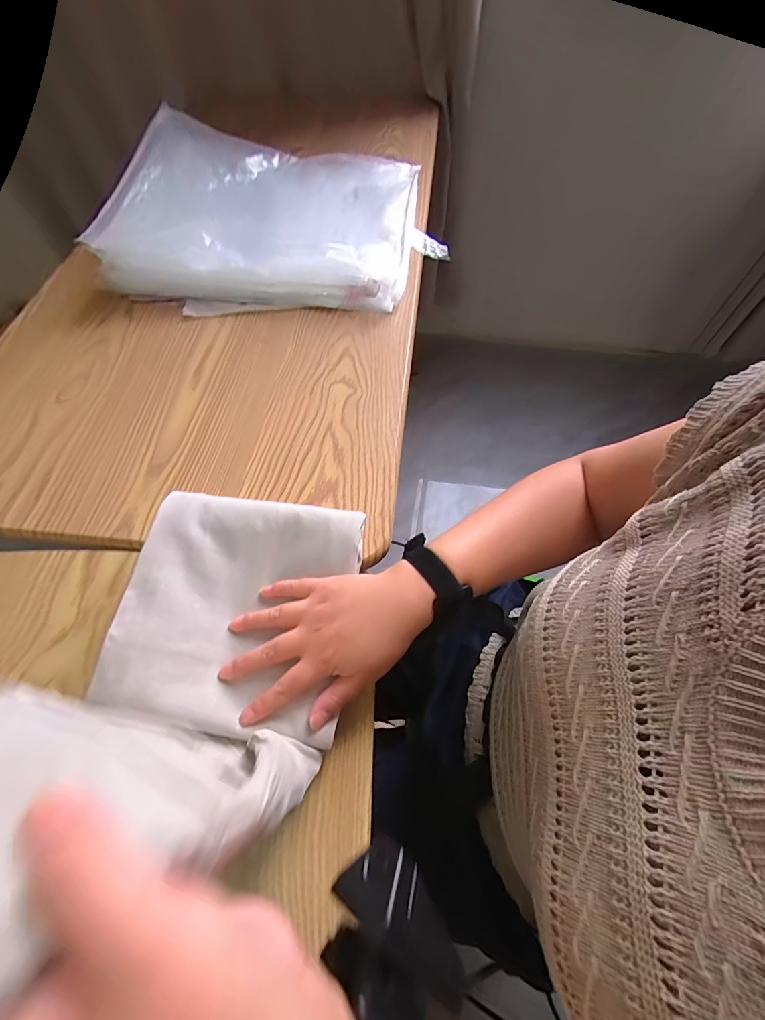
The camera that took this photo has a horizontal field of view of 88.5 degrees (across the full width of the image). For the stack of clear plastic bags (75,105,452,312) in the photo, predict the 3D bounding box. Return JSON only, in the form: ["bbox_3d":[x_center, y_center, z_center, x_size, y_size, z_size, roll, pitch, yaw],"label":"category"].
[{"bbox_3d":[-0.164,-0.464,0.602,0.473,0.110,0.337,0,61,1],"label":"stack of clear plastic bags"}]

